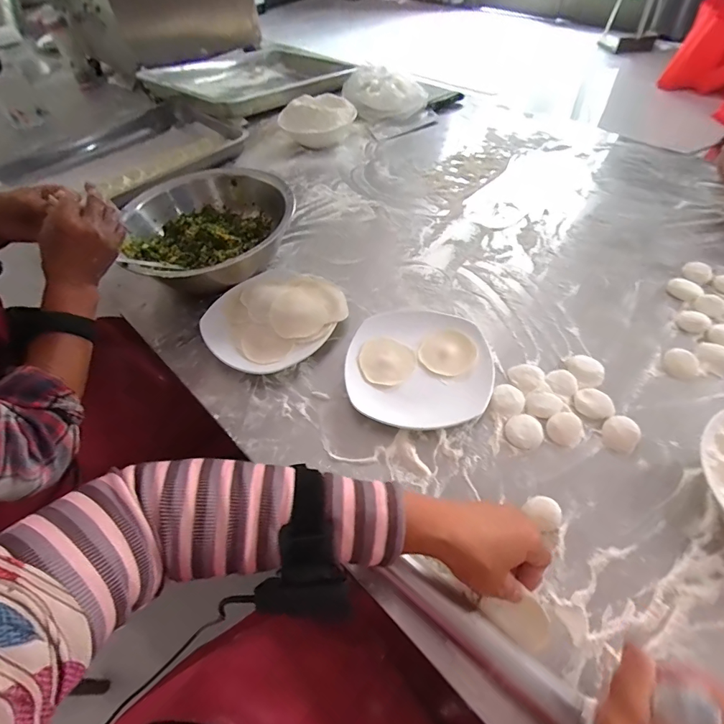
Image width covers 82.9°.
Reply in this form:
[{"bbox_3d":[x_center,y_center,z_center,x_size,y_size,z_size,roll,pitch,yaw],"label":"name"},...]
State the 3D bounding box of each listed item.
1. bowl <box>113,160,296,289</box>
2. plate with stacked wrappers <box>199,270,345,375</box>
[{"bbox_3d":[-0.240,-0.204,0.662,0.251,0.091,0.242,-11,52,-2],"label":"bowl"},{"bbox_3d":[-0.125,-0.072,0.583,0.171,0.048,0.193,36,64,28],"label":"plate with stacked wrappers"}]

